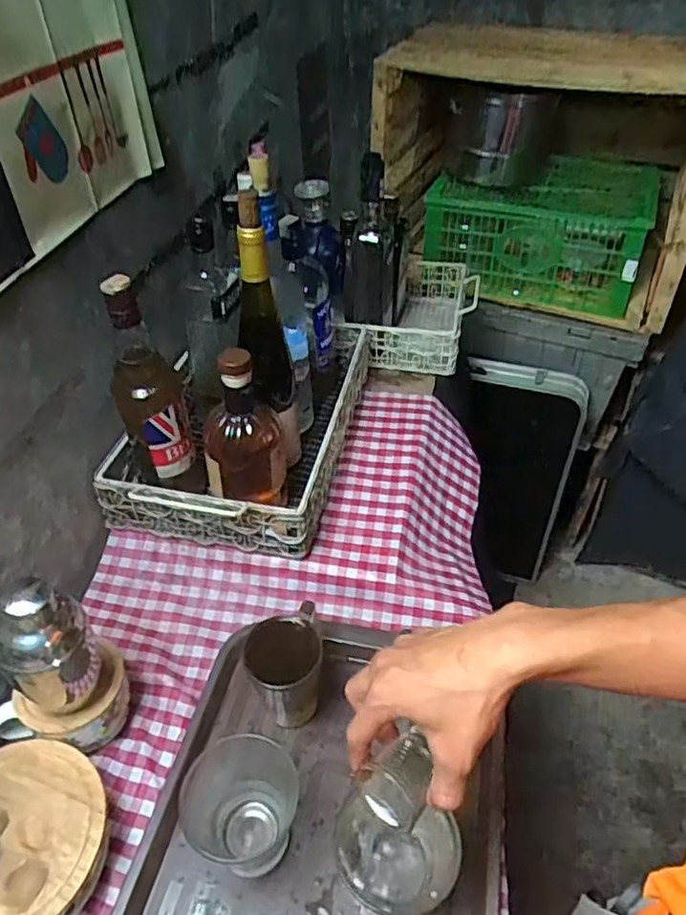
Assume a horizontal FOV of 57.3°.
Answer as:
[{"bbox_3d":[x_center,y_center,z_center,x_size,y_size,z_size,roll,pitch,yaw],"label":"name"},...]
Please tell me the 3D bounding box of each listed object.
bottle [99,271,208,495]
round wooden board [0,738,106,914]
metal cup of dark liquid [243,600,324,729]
[{"bbox_3d":[-0.216,-0.076,0.702,0.072,0.264,0.066,-17,44,-17],"label":"bottle"},{"bbox_3d":[-0.274,0.316,0.520,0.138,0.015,0.149,-1,42,1],"label":"round wooden board"},{"bbox_3d":[-0.055,0.207,0.614,0.070,0.119,0.098,-7,42,-6],"label":"metal cup of dark liquid"}]

